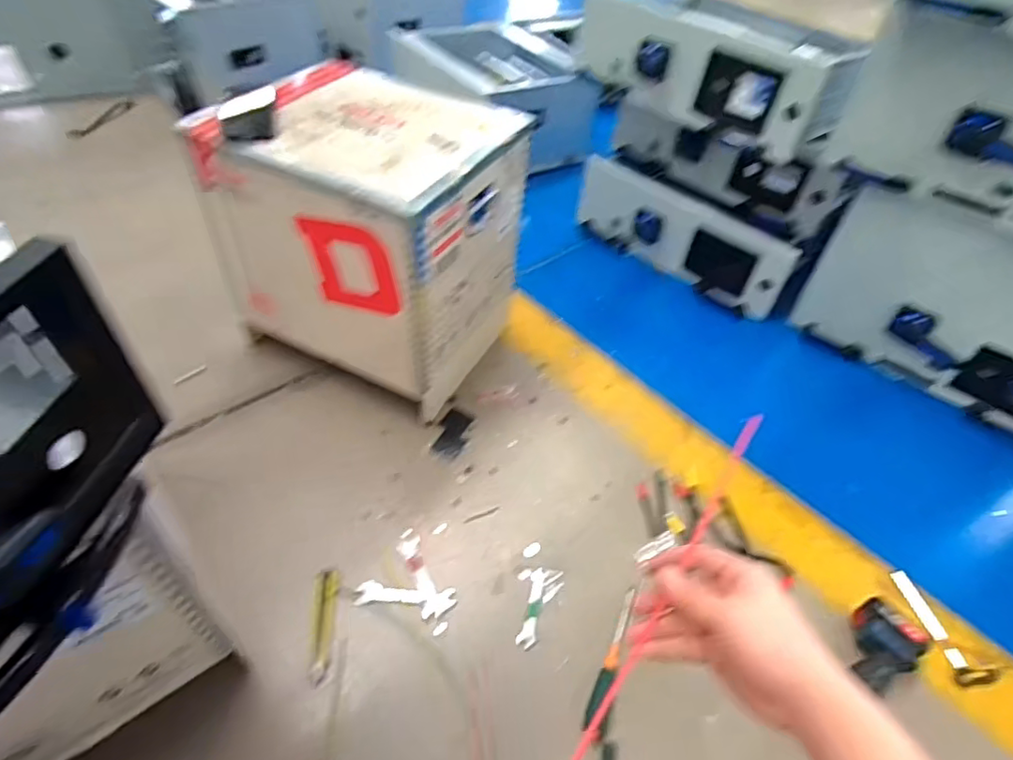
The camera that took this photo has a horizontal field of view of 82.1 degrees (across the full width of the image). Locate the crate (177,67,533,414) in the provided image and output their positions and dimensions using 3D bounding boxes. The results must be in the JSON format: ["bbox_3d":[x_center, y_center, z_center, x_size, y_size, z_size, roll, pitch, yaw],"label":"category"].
[{"bbox_3d":[-0.254,-0.274,1.105,0.472,0.447,0.384,21,48,14],"label":"crate"}]

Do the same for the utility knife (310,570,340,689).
[{"bbox_3d":[-0.270,0.362,0.864,0.034,0.010,0.160,-3,48,-6],"label":"utility knife"}]

